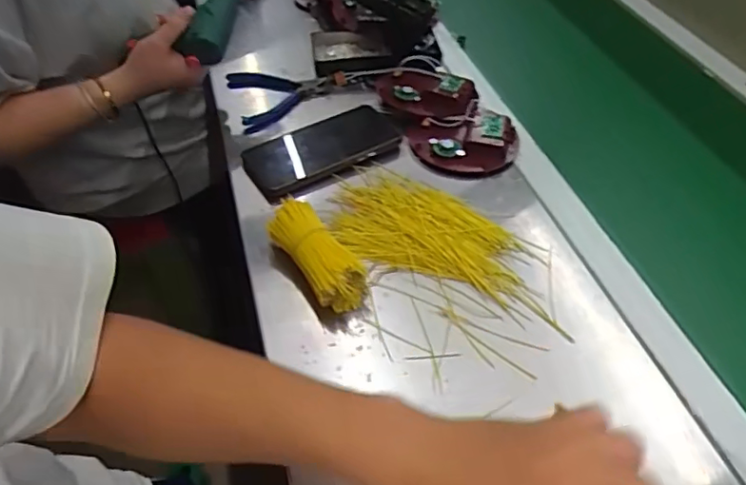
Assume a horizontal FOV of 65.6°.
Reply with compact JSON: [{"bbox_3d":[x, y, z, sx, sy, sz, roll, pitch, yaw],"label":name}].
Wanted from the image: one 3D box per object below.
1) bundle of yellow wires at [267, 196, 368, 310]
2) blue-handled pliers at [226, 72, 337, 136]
[{"bbox_3d":[-0.051,0.009,0.508,0.050,0.041,0.110,-24,51,-23],"label":"bundle of yellow wires"},{"bbox_3d":[-0.113,-0.192,0.742,0.127,0.027,0.112,-14,48,-15],"label":"blue-handled pliers"}]

